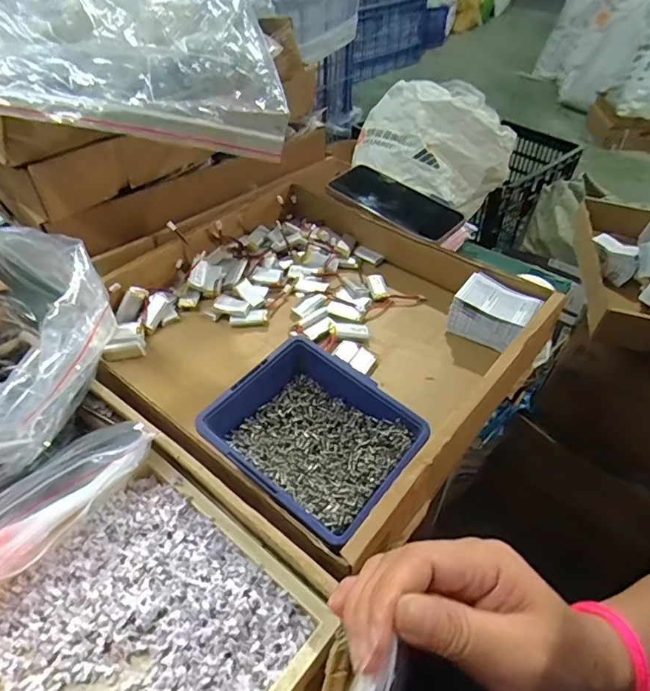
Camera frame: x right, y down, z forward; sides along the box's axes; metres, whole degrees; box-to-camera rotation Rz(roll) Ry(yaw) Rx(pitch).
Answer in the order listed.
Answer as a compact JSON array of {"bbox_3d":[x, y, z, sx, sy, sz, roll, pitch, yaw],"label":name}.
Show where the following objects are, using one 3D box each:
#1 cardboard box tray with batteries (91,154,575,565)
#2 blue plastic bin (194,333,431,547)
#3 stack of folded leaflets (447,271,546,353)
[{"bbox_3d":[-0.011,-0.031,0.502,0.381,0.064,0.367,33,54,27],"label":"cardboard box tray with batteries"},{"bbox_3d":[-0.006,0.073,0.387,0.137,0.057,0.125,30,53,25],"label":"blue plastic bin"},{"bbox_3d":[0.170,-0.035,0.502,0.072,0.046,0.056,32,54,27],"label":"stack of folded leaflets"}]

